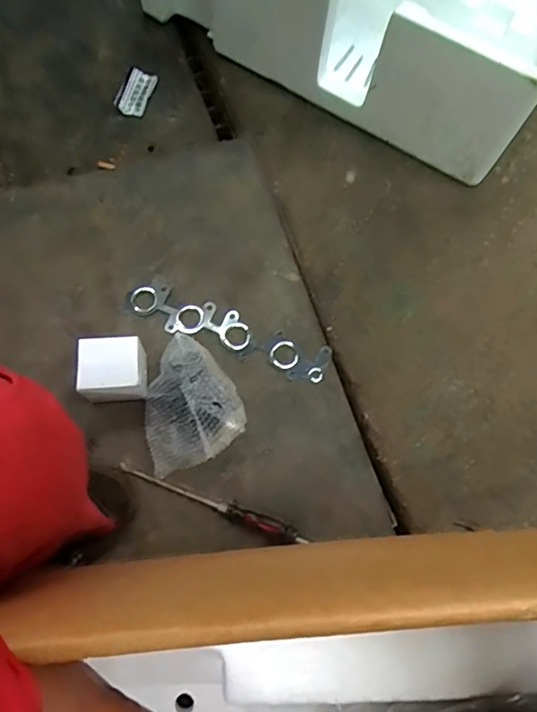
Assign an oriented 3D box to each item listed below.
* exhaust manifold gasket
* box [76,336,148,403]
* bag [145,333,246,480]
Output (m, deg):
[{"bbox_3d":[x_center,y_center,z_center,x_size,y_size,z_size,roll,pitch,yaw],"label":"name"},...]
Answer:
[{"bbox_3d":[-0.065,-0.040,0.714,0.312,0.008,0.070,24,73,7],"label":"exhaust manifold gasket"},{"bbox_3d":[-0.208,0.018,0.652,0.077,0.090,0.073,-3,72,-2],"label":"box"},{"bbox_3d":[-0.109,0.059,0.645,0.130,0.073,0.161,-18,73,-7],"label":"bag"}]

